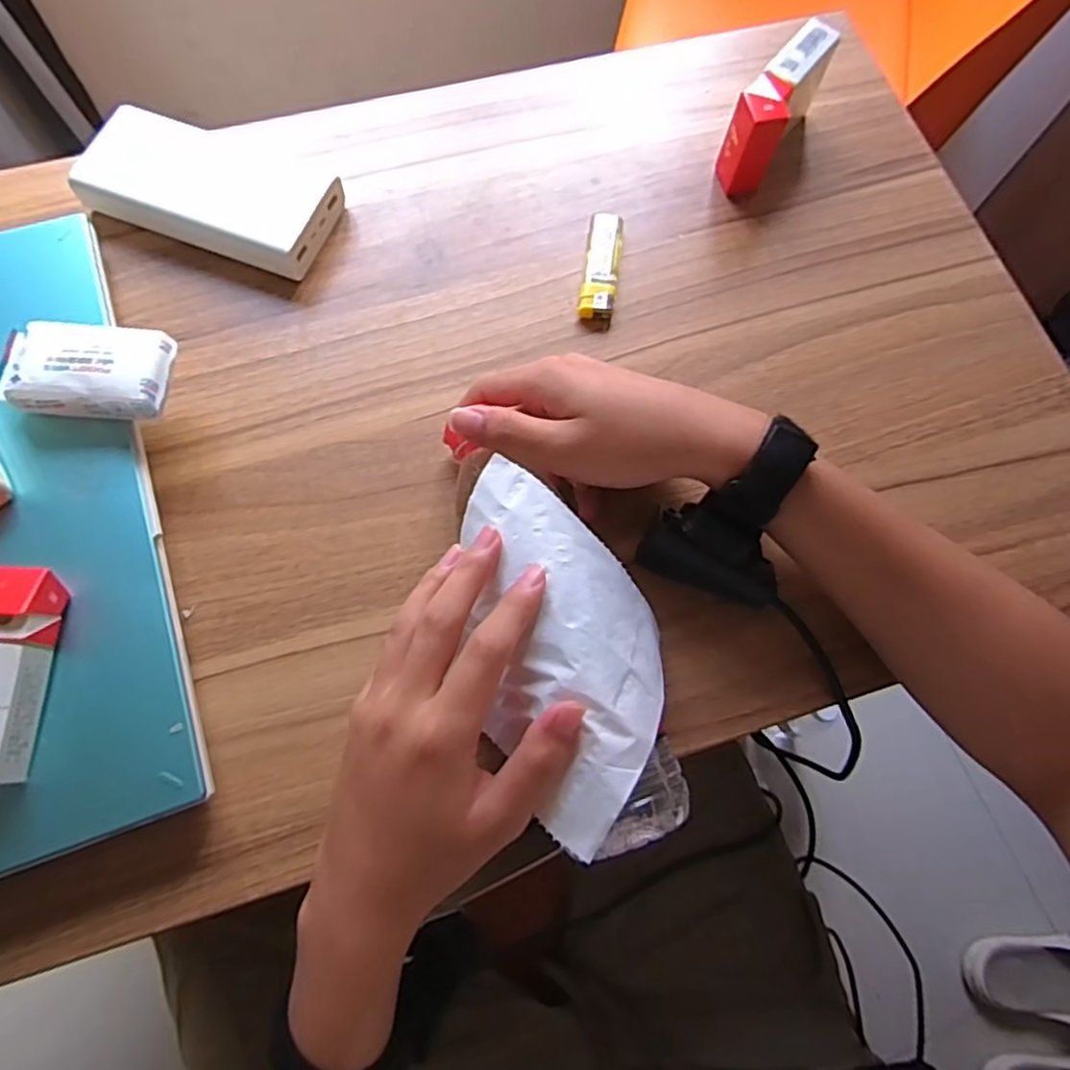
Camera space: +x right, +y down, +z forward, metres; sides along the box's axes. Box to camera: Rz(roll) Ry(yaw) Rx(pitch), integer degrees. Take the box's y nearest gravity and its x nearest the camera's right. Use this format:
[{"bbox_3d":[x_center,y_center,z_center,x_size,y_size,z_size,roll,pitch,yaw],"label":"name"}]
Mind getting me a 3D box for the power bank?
[{"bbox_3d":[-0.205,-0.224,0.432,0.152,0.025,0.081,21,72,4],"label":"power bank"}]

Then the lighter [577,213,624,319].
[{"bbox_3d":[0.043,-0.174,0.433,0.022,0.014,0.076,9,72,0],"label":"lighter"}]

